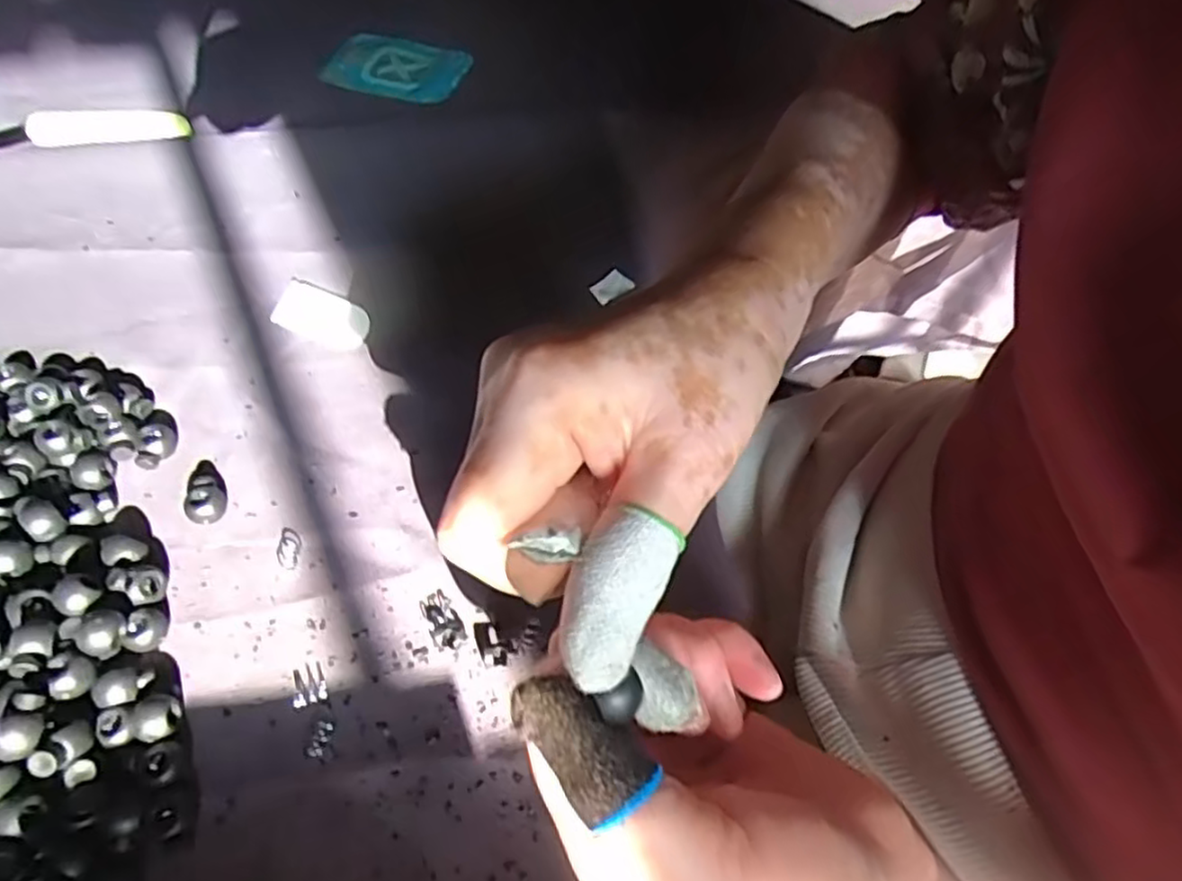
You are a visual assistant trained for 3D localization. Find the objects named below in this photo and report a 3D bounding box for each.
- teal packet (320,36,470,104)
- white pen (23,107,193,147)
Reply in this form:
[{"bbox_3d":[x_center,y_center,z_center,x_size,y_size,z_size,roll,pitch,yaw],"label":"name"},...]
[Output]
[{"bbox_3d":[-0.134,-0.262,0.491,0.091,0.014,0.062,14,59,7],"label":"teal packet"},{"bbox_3d":[-0.303,-0.194,0.440,0.103,0.019,0.020,1,58,-1],"label":"white pen"}]

